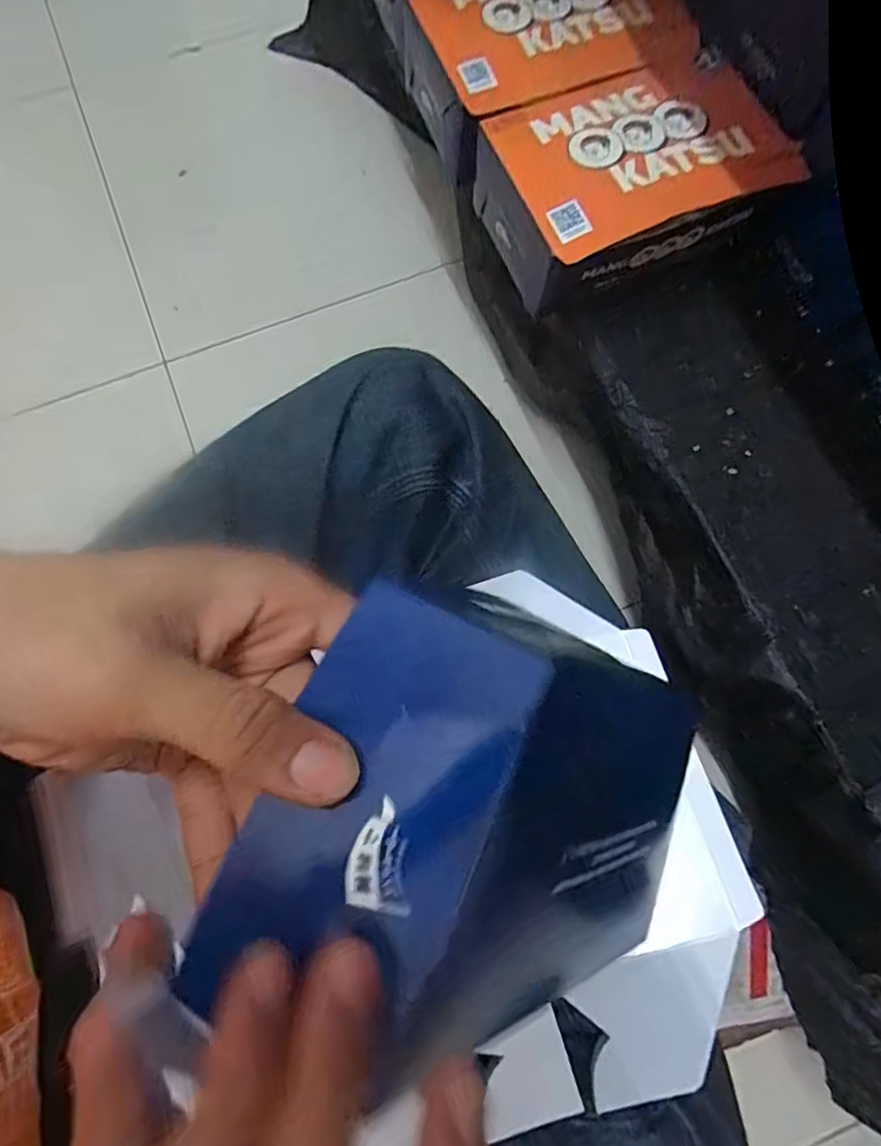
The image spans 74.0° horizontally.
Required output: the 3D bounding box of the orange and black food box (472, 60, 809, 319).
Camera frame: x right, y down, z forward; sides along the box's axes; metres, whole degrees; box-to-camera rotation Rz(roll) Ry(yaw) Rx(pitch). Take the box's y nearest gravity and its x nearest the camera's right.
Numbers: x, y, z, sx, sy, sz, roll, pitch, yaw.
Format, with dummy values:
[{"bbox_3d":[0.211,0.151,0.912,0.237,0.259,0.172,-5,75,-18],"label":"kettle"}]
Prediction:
[{"bbox_3d":[0.122,-0.257,0.384,0.179,0.059,0.125,-18,76,-4],"label":"orange and black food box"}]

